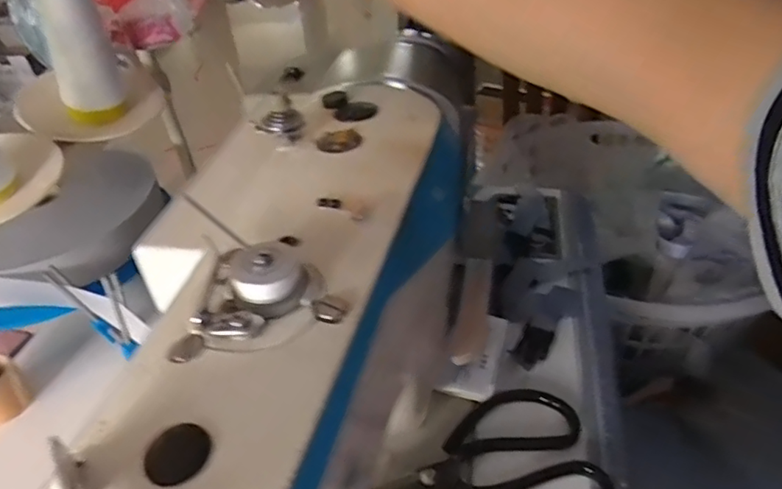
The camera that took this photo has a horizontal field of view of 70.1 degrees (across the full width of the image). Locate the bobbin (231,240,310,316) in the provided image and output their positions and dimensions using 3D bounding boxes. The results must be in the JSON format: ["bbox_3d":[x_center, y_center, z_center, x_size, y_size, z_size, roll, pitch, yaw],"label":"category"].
[{"bbox_3d":[-0.046,0.012,0.211,0.027,0.018,0.023,-19,41,-17],"label":"bobbin"}]

